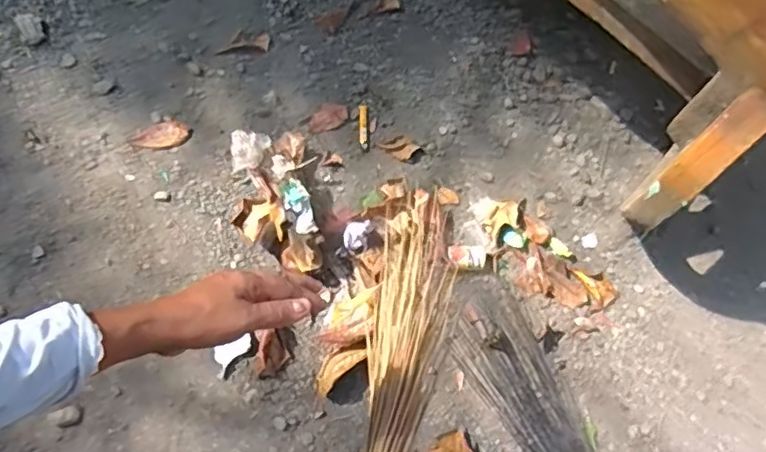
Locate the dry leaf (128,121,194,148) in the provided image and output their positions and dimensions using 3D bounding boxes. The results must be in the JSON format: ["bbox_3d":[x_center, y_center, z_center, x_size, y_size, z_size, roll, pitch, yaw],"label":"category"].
[{"bbox_3d":[-0.545,-0.225,1.478,0.145,0.015,0.071,-11,73,-7],"label":"dry leaf"}]

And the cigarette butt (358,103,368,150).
[{"bbox_3d":[-0.049,-0.252,1.515,0.022,0.013,0.126,-2,65,1],"label":"cigarette butt"}]

